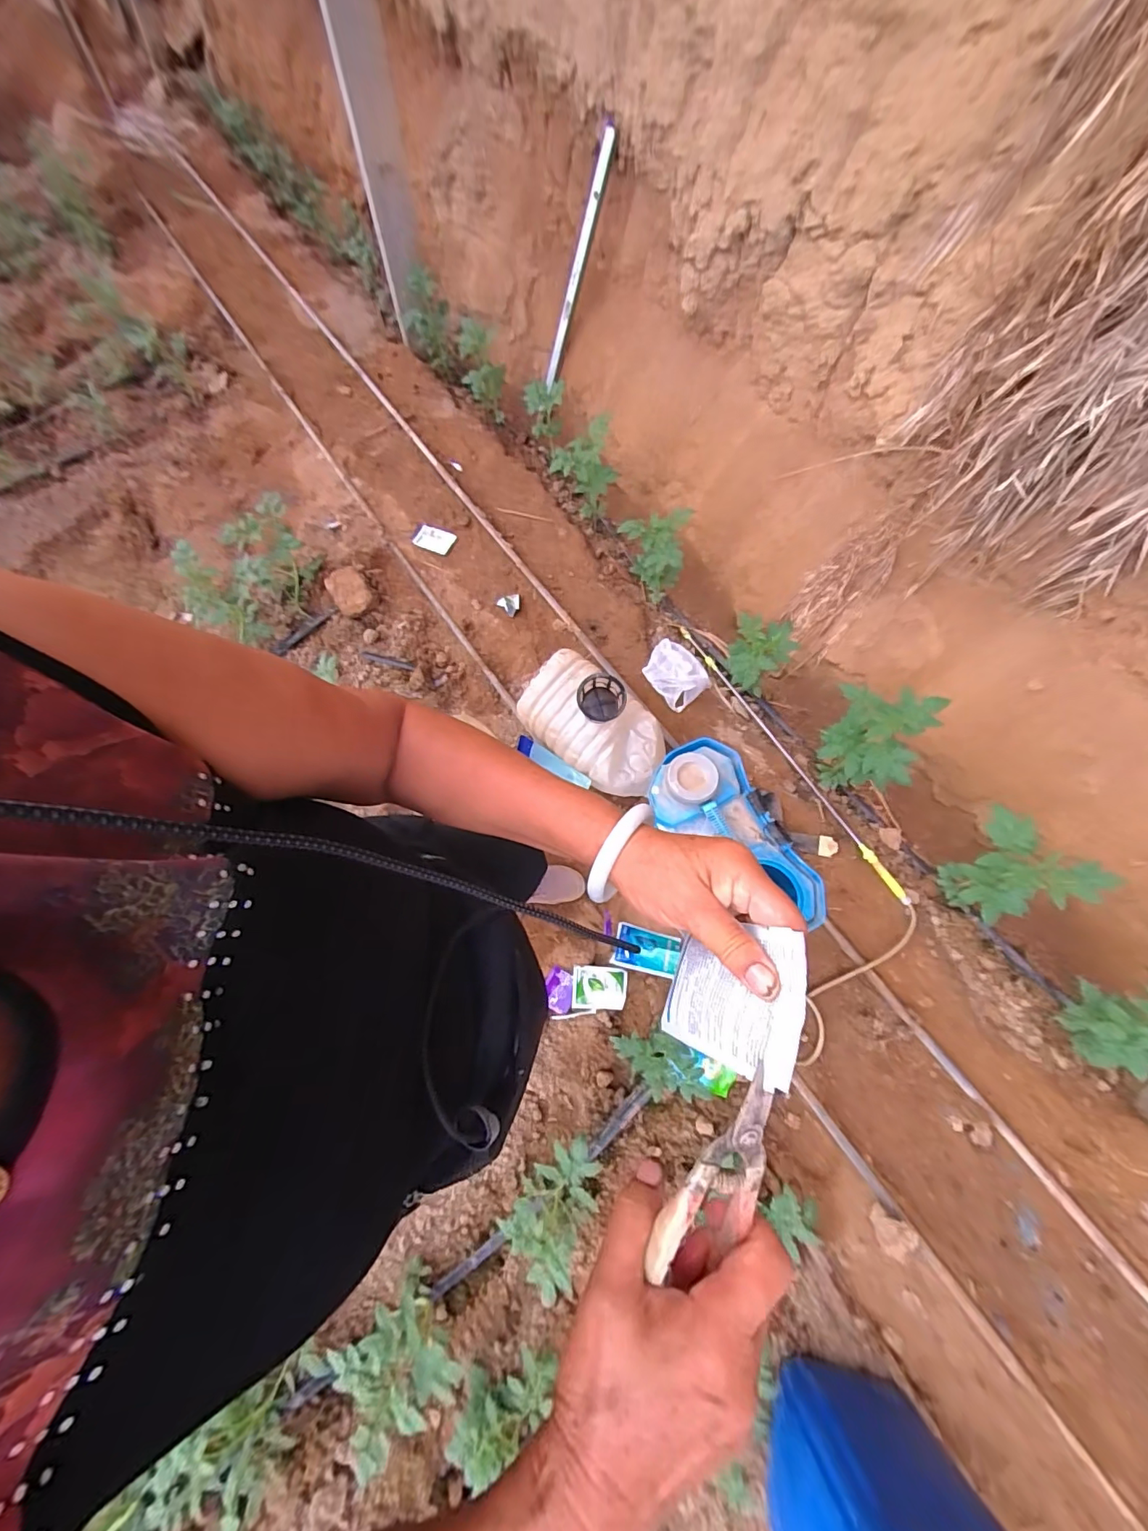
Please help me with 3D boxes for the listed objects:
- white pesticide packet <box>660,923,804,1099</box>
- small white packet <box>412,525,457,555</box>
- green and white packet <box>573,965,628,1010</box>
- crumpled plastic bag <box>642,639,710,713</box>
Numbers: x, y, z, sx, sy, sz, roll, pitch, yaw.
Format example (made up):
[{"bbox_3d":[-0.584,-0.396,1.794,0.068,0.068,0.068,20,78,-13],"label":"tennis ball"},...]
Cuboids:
[{"bbox_3d":[0.091,0.135,0.300,0.010,0.109,0.075,24,71,-17],"label":"white pesticide packet"},{"bbox_3d":[-0.470,-0.759,1.688,0.137,0.022,0.085,20,86,1],"label":"small white packet"},{"bbox_3d":[0.060,0.521,1.172,0.125,0.012,0.090,-2,68,11],"label":"green and white packet"},{"bbox_3d":[0.290,-0.276,1.446,0.158,0.069,0.199,-35,73,-11],"label":"crumpled plastic bag"}]

